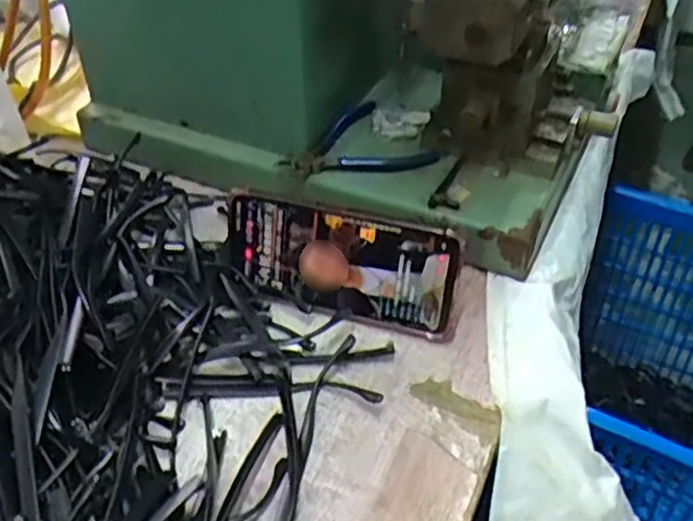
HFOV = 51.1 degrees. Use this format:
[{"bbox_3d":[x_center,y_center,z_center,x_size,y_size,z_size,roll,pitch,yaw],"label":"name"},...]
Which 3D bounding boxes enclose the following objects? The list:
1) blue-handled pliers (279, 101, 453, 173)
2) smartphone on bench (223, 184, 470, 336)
[{"bbox_3d":[0.022,-0.086,0.589,0.097,0.022,0.111,26,49,28],"label":"blue-handled pliers"},{"bbox_3d":[-0.005,0.000,0.495,0.161,0.077,0.007,14,26,12],"label":"smartphone on bench"}]

